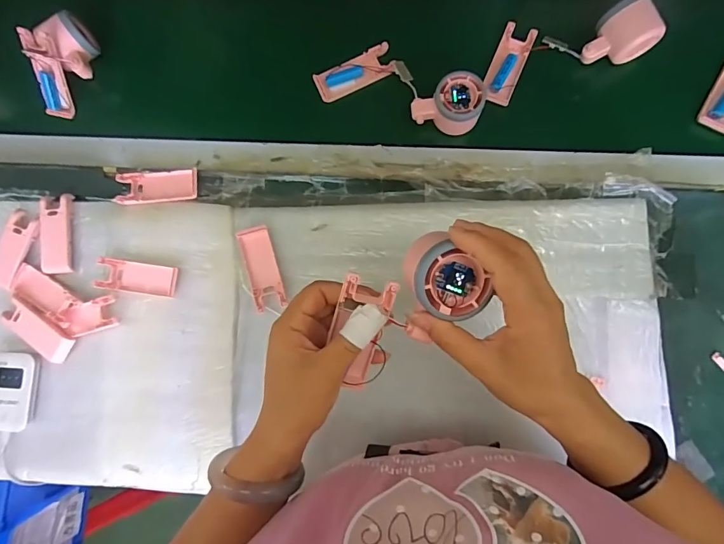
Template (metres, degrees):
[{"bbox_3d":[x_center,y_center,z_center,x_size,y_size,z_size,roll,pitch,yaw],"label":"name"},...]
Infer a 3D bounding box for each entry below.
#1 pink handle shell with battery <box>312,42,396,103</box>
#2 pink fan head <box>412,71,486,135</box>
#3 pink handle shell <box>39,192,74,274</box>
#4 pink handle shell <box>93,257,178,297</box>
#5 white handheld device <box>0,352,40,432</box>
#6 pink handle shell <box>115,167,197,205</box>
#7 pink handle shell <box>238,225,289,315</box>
[{"bbox_3d":[-0.010,-0.257,0.546,0.102,0.014,0.039,-22,84,2],"label":"pink handle shell with battery"},{"bbox_3d":[0.104,-0.206,0.510,0.080,0.043,0.056,7,86,4],"label":"pink fan head"},{"bbox_3d":[-0.400,-0.051,0.548,0.042,0.013,0.103,-2,85,4],"label":"pink handle shell"},{"bbox_3d":[-0.283,0.007,0.530,0.102,0.011,0.039,8,86,4],"label":"pink handle shell"},{"bbox_3d":[-0.441,0.151,0.530,0.056,0.013,0.094,4,86,4],"label":"white handheld device"},{"bbox_3d":[-0.264,-0.111,0.541,0.100,0.012,0.044,-6,85,3],"label":"pink handle shell"},{"bbox_3d":[-0.125,-0.004,0.523,0.038,0.010,0.100,-16,84,2],"label":"pink handle shell"}]

